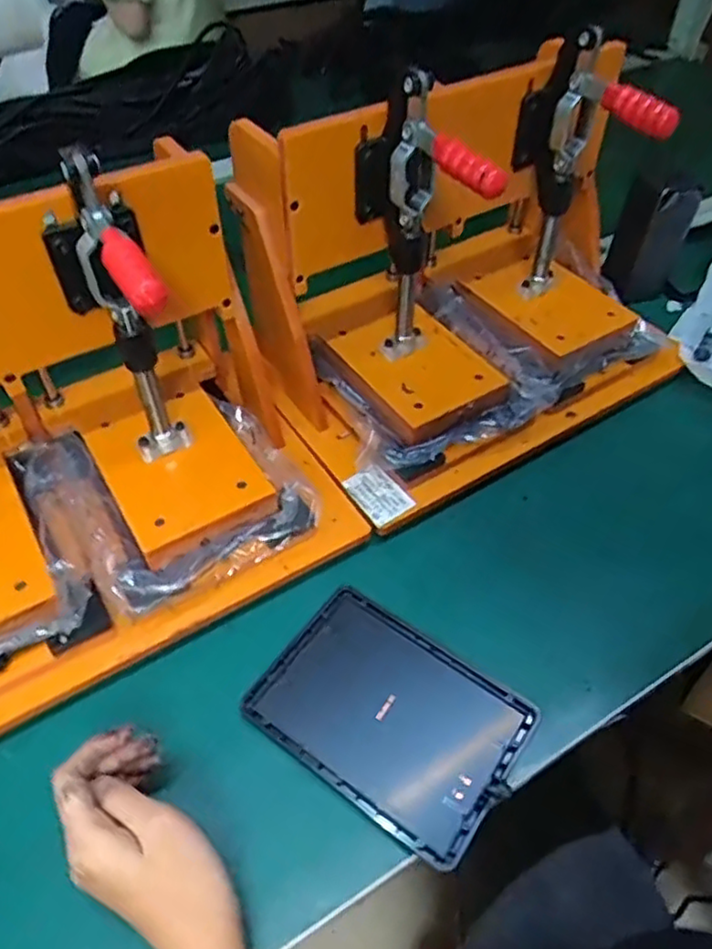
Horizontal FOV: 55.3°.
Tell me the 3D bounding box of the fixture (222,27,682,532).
[{"bbox_3d":[0.102,-0.185,0.574,0.353,0.243,0.248,-25,53,-21],"label":"fixture"}]

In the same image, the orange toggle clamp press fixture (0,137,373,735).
[{"bbox_3d":[-0.204,-0.031,0.439,0.372,0.242,0.232,-26,54,-22],"label":"orange toggle clamp press fixture"}]

